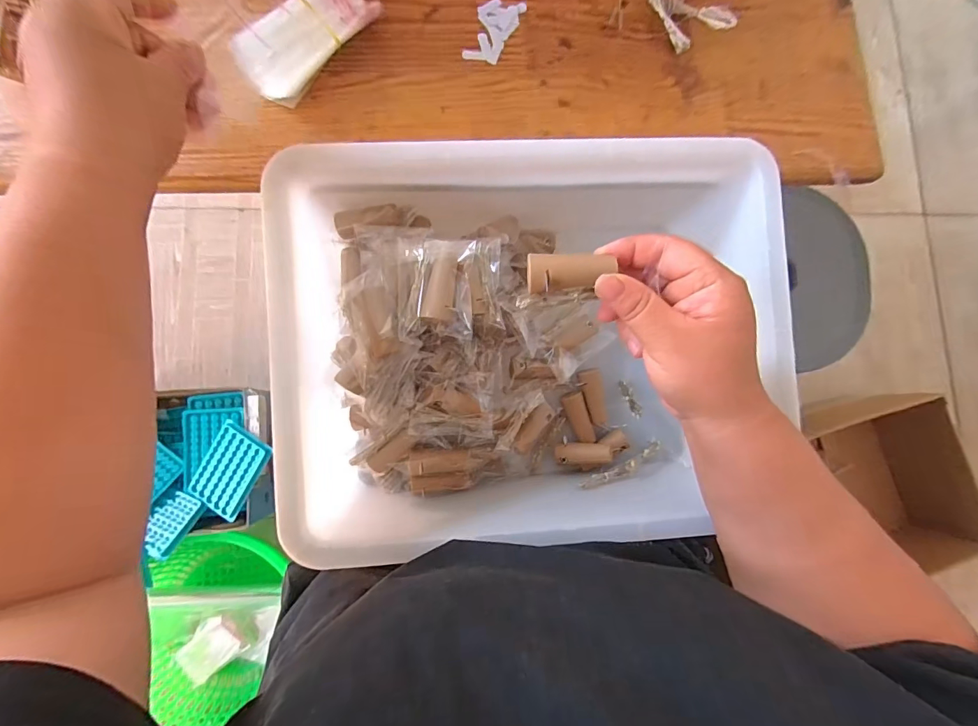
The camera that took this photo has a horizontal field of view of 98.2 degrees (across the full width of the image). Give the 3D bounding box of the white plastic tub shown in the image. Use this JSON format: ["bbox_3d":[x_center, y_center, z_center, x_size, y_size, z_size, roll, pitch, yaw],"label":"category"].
[{"bbox_3d":[0.028,-0.024,0.347,0.378,0.124,0.263,-7,84,-5],"label":"white plastic tub"}]

